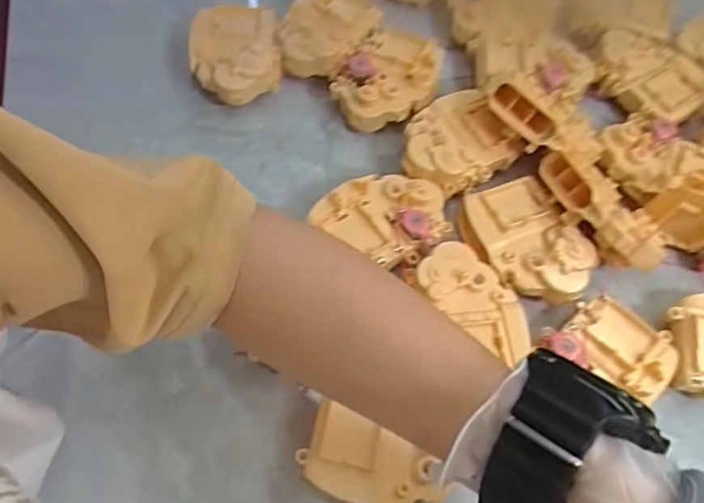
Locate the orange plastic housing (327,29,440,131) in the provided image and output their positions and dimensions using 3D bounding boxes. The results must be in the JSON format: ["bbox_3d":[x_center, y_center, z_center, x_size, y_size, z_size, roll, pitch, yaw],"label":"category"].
[{"bbox_3d":[0.029,-0.143,0.491,0.077,0.036,0.100,35,65,14],"label":"orange plastic housing"}]

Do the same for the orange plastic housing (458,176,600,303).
[{"bbox_3d":[0.122,-0.009,0.414,0.071,0.020,0.095,-18,63,-12],"label":"orange plastic housing"}]

